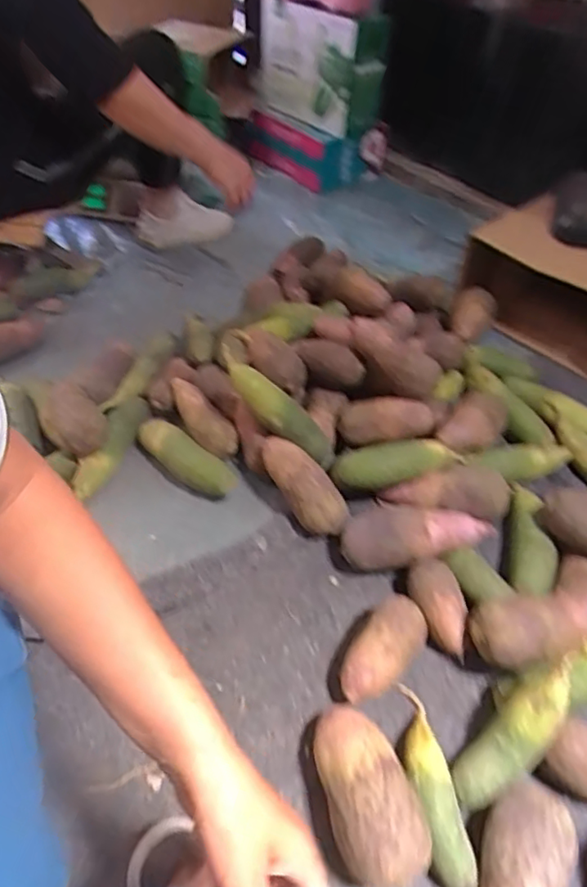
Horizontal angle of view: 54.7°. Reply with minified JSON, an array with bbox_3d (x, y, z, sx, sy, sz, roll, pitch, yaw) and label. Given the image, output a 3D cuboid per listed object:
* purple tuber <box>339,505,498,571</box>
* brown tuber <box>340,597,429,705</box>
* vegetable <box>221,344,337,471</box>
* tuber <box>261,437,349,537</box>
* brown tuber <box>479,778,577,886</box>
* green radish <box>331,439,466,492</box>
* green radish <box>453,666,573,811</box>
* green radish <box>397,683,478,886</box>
[{"bbox_3d":[0.158,0.119,0.743,0.193,0.057,0.071,-10,44,17],"label":"purple tuber"},{"bbox_3d":[0.104,0.243,0.667,0.068,0.062,0.128,34,54,26],"label":"brown tuber"},{"bbox_3d":[-0.026,-0.047,0.848,0.224,0.067,0.062,43,55,3],"label":"vegetable"},{"bbox_3d":[0.015,0.060,0.813,0.058,0.052,0.164,-31,72,-28],"label":"tuber"},{"bbox_3d":[0.208,0.404,0.529,0.074,0.070,0.154,24,50,19],"label":"brown tuber"},{"bbox_3d":[0.151,0.033,0.838,0.182,0.050,0.061,-11,45,12],"label":"green radish"},{"bbox_3d":[0.237,0.308,0.603,0.055,0.050,0.172,40,86,29],"label":"green radish"},{"bbox_3d":[0.140,0.346,0.592,0.044,0.044,0.200,-4,47,-7],"label":"green radish"}]

